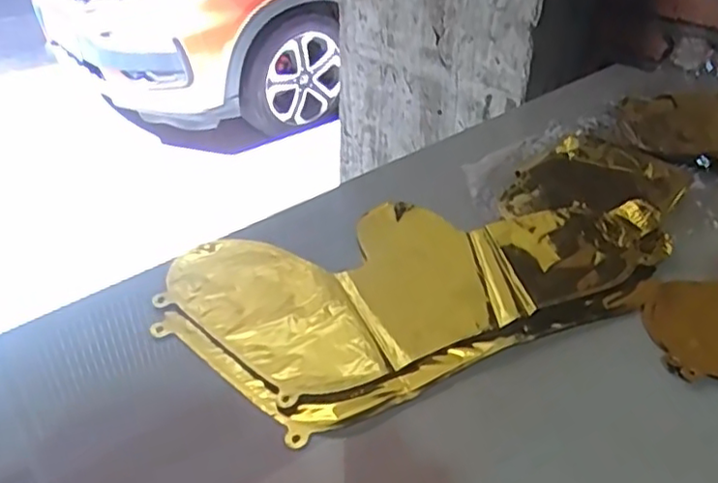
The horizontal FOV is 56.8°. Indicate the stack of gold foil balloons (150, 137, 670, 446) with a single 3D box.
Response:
[{"bbox_3d":[0.095,0.010,0.594,0.504,0.021,0.220,-16,38,-21],"label":"stack of gold foil balloons"}]

